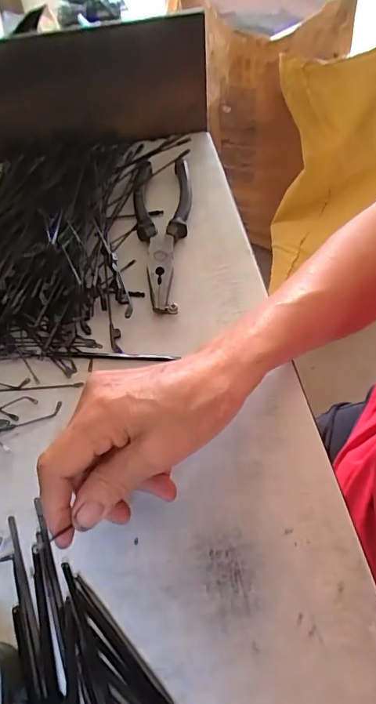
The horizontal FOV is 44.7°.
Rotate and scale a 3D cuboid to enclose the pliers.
[{"bbox_3d":[-0.027,-0.112,0.413,0.050,0.023,0.173,3,57,4],"label":"pliers"}]

